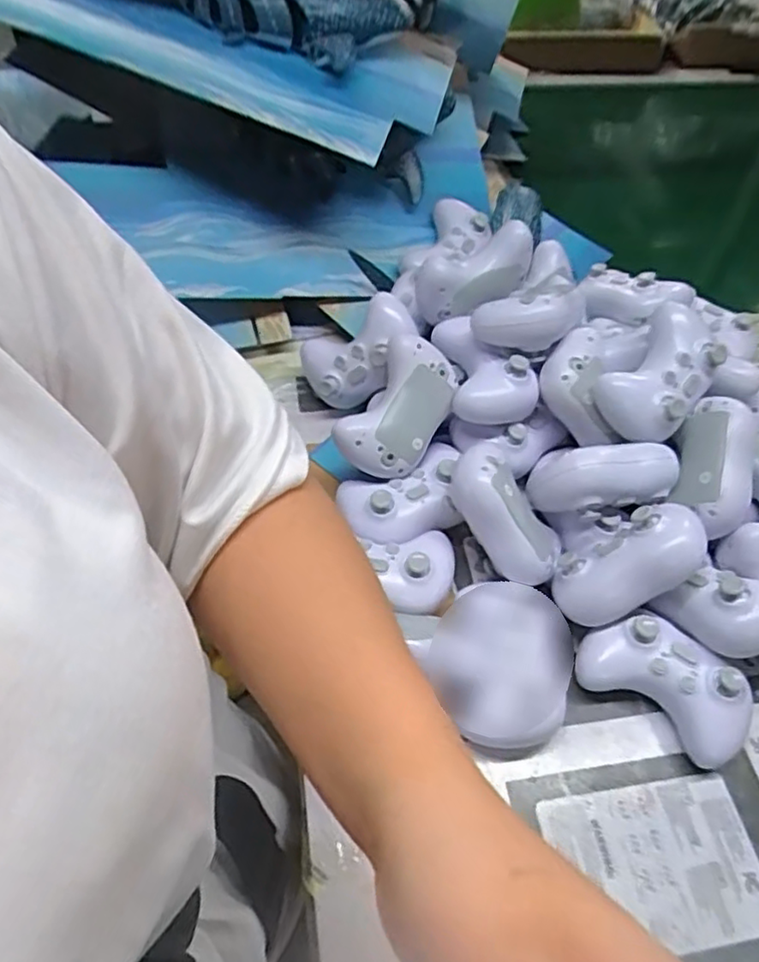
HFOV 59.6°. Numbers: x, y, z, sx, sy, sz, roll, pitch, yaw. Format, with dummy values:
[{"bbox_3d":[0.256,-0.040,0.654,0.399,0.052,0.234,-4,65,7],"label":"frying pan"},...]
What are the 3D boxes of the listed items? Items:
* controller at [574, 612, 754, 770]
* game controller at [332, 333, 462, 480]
[{"bbox_3d":[0.197,0.137,0.457,0.112,0.039,0.066,32,96,21],"label":"controller"},{"bbox_3d":[0.017,-0.057,0.523,0.070,0.026,0.113,34,80,-13],"label":"game controller"}]

